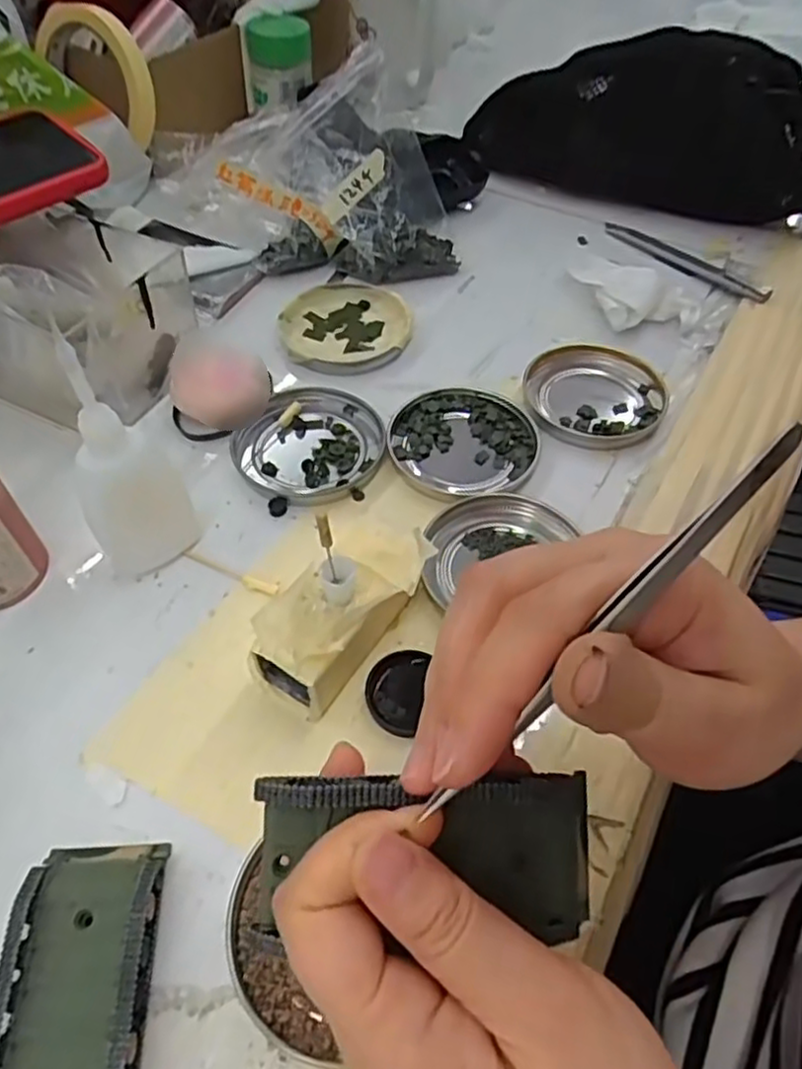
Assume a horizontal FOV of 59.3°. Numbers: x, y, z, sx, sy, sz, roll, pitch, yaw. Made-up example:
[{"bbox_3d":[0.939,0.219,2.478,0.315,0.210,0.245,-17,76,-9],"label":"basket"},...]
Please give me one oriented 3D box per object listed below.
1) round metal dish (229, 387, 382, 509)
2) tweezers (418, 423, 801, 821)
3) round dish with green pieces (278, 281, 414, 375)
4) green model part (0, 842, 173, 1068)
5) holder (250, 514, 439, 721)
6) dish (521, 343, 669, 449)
[{"bbox_3d":[-0.049,-0.049,0.375,0.078,0.008,0.077,0,52,0],"label":"round metal dish"},{"bbox_3d":[0.050,0.022,0.169,0.124,0.007,0.005,-48,62,7],"label":"tweezers"},{"bbox_3d":[-0.034,-0.129,0.439,0.078,0.012,0.082,0,52,0],"label":"round dish with green pieces"},{"bbox_3d":[-0.102,0.147,0.220,0.045,0.018,0.096,-2,52,-2],"label":"green model part"},{"bbox_3d":[-0.023,0.031,0.292,0.045,0.044,0.087,24,55,17],"label":"holder"},{"bbox_3d":[0.110,-0.080,0.402,0.078,0.009,0.077,0,52,0],"label":"dish"}]

